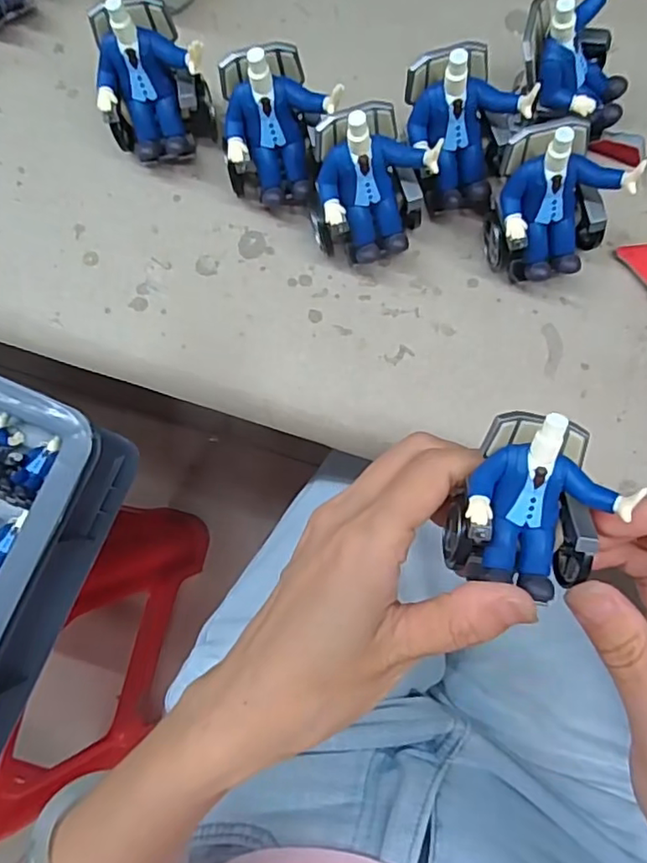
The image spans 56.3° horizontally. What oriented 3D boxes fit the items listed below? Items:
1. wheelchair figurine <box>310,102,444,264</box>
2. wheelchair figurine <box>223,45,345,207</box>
[{"bbox_3d":[0.021,-0.105,0.263,0.048,0.066,0.048,6,81,3],"label":"wheelchair figurine"},{"bbox_3d":[-0.020,-0.133,0.269,0.051,0.063,0.049,5,81,3],"label":"wheelchair figurine"}]

